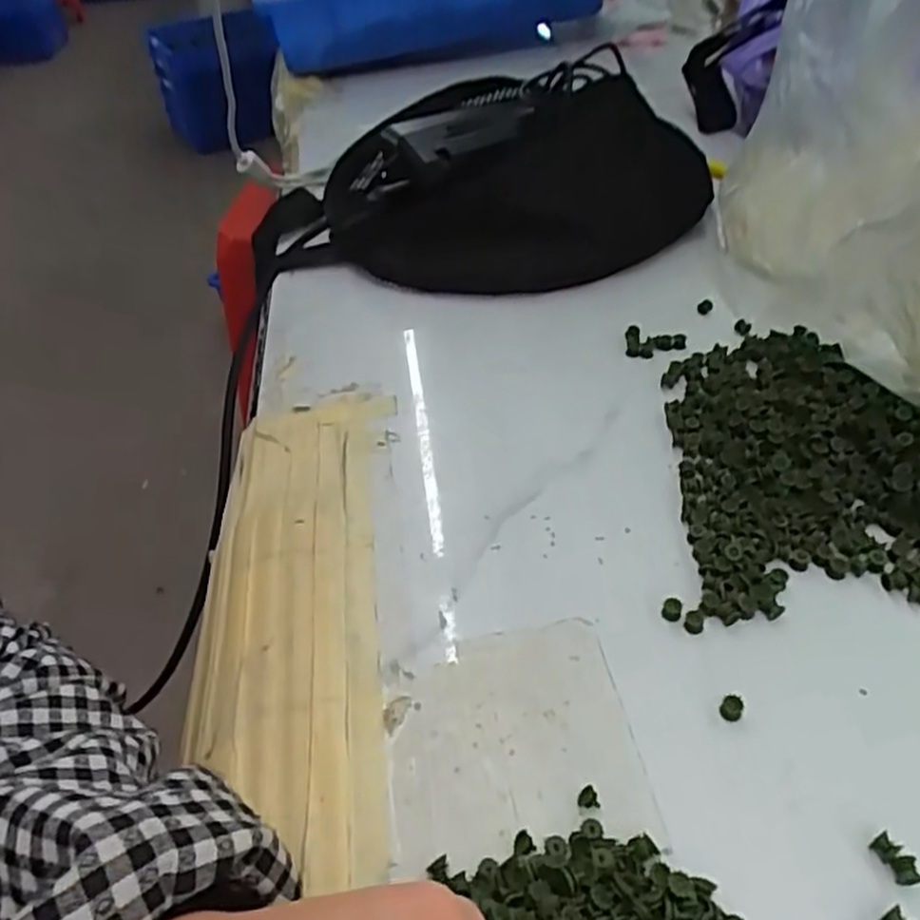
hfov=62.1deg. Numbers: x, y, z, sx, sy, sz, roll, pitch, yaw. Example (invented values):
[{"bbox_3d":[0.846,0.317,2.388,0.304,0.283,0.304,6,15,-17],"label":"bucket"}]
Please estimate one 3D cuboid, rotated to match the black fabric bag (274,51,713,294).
[{"bbox_3d":[0.025,-0.197,0.508,0.255,0.083,0.173,8,46,15],"label":"black fabric bag"}]

